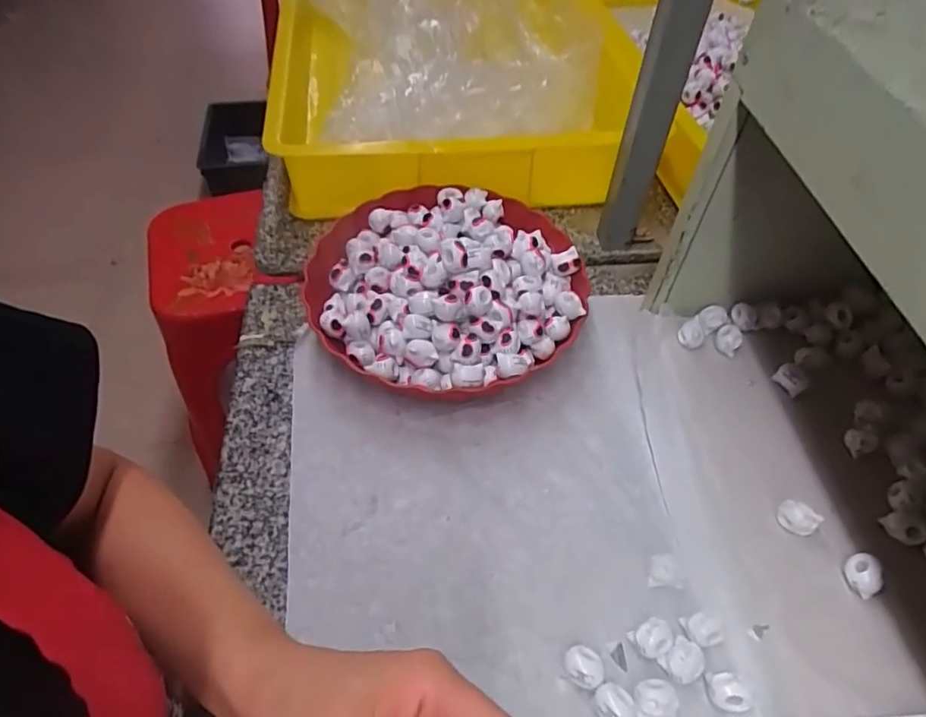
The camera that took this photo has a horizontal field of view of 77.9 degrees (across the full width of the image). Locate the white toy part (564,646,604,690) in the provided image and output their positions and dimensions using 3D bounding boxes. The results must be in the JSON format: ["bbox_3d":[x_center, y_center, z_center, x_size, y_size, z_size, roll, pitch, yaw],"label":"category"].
[{"bbox_3d":[0.076,0.192,0.358,0.024,0.016,0.021,28,58,20],"label":"white toy part"}]

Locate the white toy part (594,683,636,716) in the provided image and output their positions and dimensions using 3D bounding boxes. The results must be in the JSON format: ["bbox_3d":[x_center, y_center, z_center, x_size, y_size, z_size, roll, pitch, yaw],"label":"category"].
[{"bbox_3d":[0.091,0.210,0.346,0.024,0.017,0.022,0,52,0],"label":"white toy part"}]

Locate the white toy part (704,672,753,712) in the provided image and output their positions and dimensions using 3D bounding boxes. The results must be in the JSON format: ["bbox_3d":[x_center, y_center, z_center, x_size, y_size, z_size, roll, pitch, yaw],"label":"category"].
[{"bbox_3d":[0.161,0.203,0.350,0.021,0.014,0.021,-6,53,-4],"label":"white toy part"}]

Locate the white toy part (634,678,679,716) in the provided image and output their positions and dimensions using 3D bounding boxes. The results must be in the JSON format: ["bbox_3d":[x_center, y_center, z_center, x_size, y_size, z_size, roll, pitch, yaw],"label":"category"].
[{"bbox_3d":[0.116,0.208,0.349,0.026,0.018,0.021,-7,53,-5],"label":"white toy part"}]

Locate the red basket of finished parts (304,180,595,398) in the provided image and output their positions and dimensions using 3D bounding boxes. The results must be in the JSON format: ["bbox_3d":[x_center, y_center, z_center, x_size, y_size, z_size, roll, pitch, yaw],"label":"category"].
[{"bbox_3d":[-0.013,-0.070,0.520,0.246,0.074,0.242,-11,53,-8],"label":"red basket of finished parts"}]

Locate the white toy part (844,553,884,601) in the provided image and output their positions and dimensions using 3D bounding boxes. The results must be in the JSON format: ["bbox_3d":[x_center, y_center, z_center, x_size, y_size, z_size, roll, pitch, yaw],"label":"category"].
[{"bbox_3d":[0.266,0.146,0.383,0.021,0.021,0.024,-22,55,-16],"label":"white toy part"}]

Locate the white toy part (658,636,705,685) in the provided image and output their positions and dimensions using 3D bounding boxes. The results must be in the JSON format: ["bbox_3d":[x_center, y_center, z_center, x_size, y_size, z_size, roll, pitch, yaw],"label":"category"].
[{"bbox_3d":[0.140,0.191,0.361,0.026,0.015,0.022,-33,59,-22],"label":"white toy part"}]

